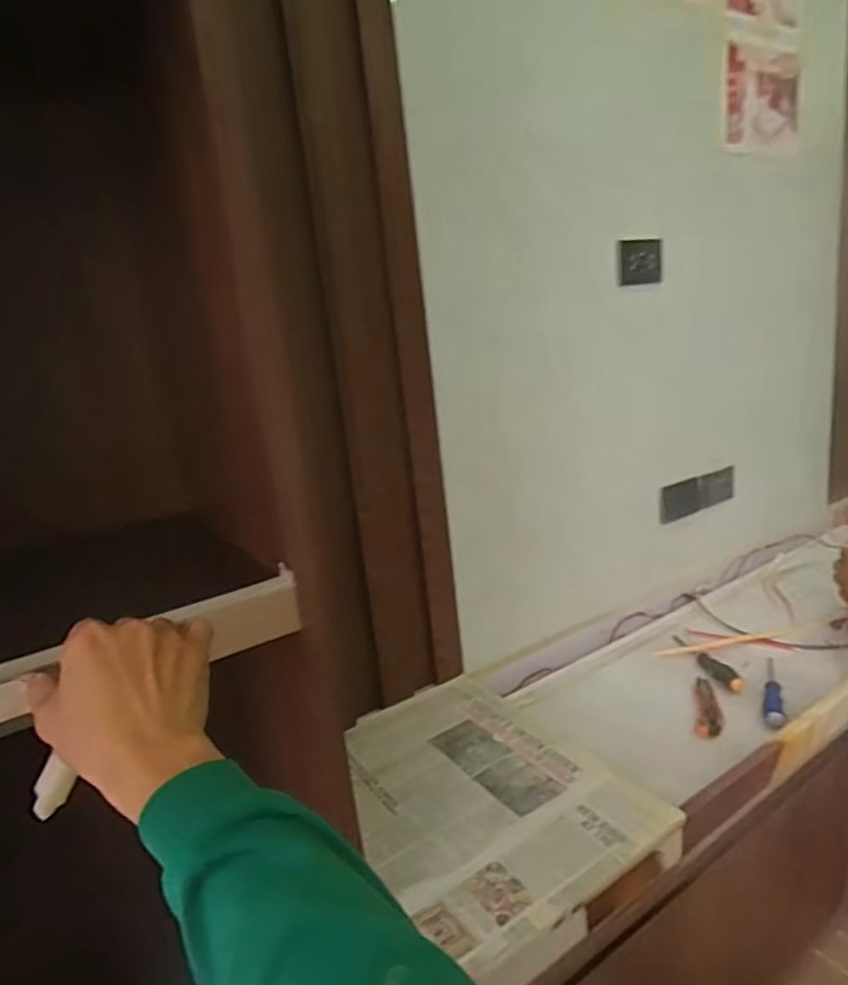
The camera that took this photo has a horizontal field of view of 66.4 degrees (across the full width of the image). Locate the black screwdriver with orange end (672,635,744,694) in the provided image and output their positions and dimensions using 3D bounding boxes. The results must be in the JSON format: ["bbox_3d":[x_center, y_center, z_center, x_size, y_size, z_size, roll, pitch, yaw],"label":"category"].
[{"bbox_3d":[0.484,0.282,1.110,0.030,0.025,0.203,-6,14,-2],"label":"black screwdriver with orange end"}]

